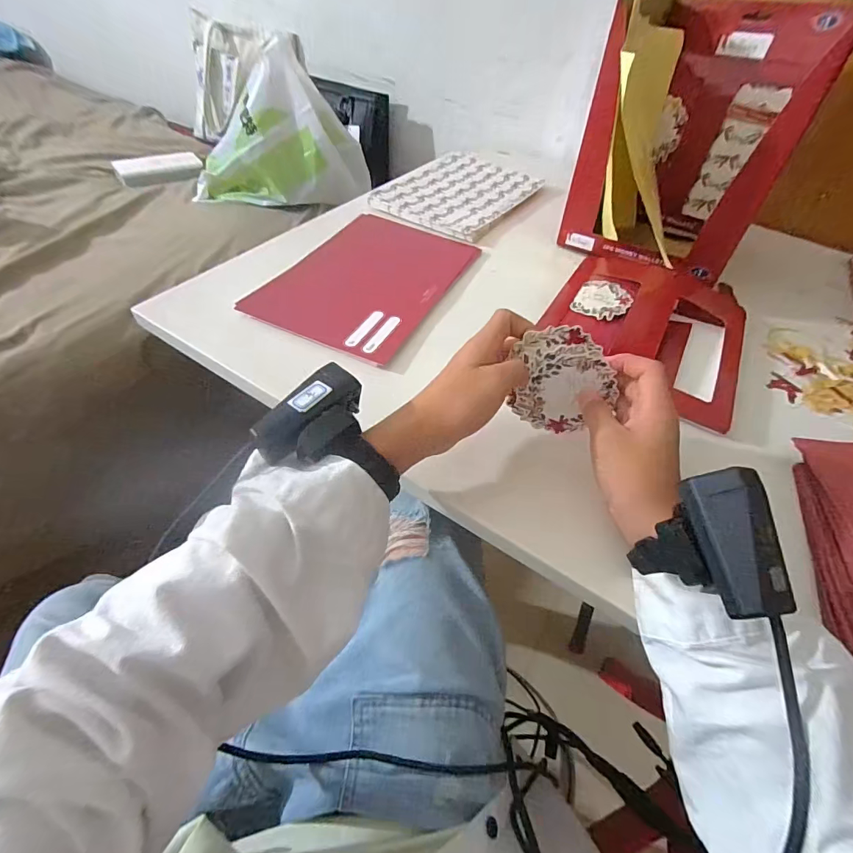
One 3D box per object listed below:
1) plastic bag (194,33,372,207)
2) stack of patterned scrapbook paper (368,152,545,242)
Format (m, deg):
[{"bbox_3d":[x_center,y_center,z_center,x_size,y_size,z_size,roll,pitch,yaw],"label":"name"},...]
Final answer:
[{"bbox_3d":[-0.273,-0.547,0.778,0.276,0.236,0.167,16,49,7],"label":"plastic bag"},{"bbox_3d":[0.048,-0.367,0.642,0.188,0.013,0.271,29,52,18],"label":"stack of patterned scrapbook paper"}]

